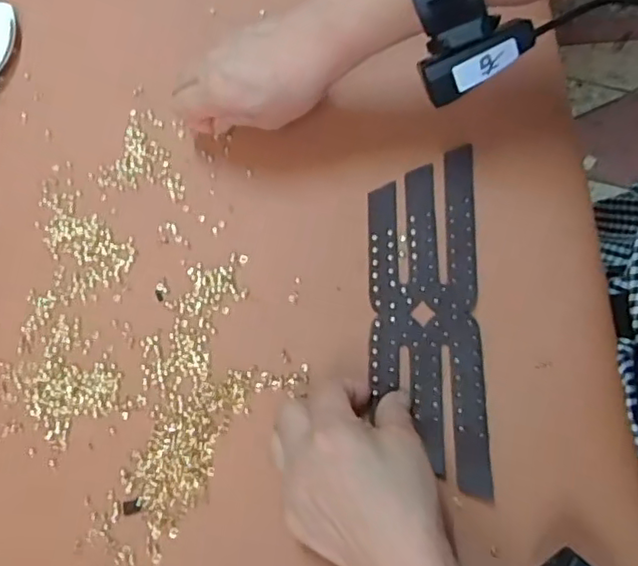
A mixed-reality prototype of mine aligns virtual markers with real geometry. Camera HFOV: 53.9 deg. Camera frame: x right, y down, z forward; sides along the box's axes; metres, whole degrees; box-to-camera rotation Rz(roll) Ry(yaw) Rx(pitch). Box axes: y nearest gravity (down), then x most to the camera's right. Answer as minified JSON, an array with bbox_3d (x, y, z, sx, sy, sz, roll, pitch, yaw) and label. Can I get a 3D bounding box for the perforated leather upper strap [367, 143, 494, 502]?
[{"bbox_3d":[0.067,0.016,0.398,0.069,0.007,0.216,-2,71,8],"label":"perforated leather upper strap"}]

